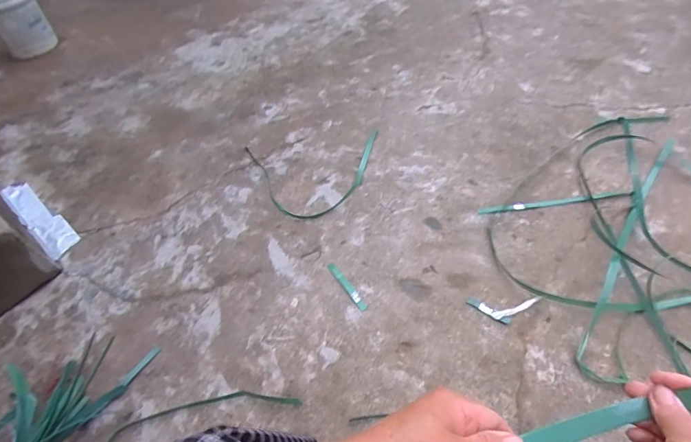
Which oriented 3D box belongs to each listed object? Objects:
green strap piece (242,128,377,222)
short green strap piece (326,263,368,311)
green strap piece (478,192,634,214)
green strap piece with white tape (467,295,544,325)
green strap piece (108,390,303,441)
[{"bbox_3d":[-0.095,-0.144,1.242,0.419,0.015,0.345,-7,49,0],"label":"green strap piece"},{"bbox_3d":[0.002,0.151,0.982,0.019,0.006,0.154,-27,47,-18],"label":"short green strap piece"},{"bbox_3d":[0.551,-0.052,1.108,0.391,0.014,0.020,-6,49,1],"label":"green strap piece"},{"bbox_3d":[0.353,0.193,0.911,0.159,0.007,0.061,-3,49,3],"label":"green strap piece with white tape"},{"bbox_3d":[-0.283,0.380,0.810,0.386,0.011,0.069,-14,49,-7],"label":"green strap piece"}]

